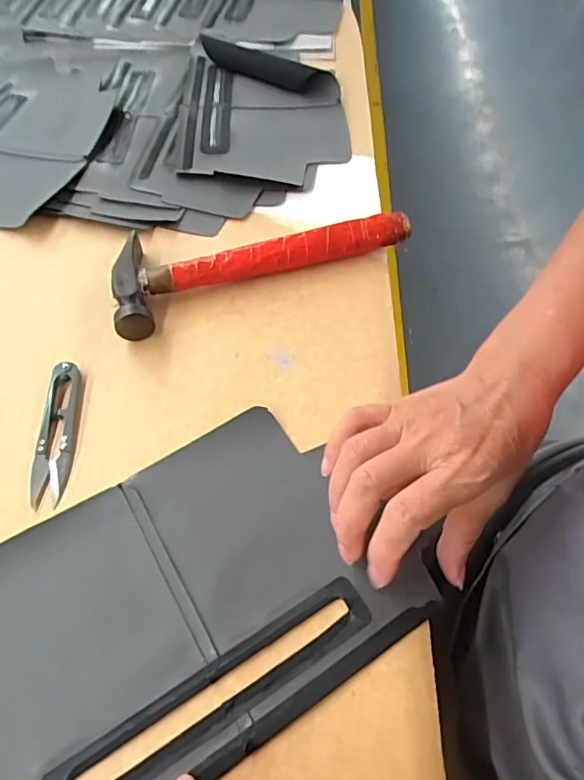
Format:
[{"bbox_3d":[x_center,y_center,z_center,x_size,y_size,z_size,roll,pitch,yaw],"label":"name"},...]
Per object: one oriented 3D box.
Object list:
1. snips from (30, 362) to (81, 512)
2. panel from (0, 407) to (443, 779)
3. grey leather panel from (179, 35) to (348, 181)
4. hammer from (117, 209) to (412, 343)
[{"bbox_3d":[-0.157,0.026,0.342,0.024,0.005,0.103,-4,57,-4],"label":"snips"},{"bbox_3d":[-0.075,0.122,0.282,0.262,0.008,0.161,-28,62,-18],"label":"panel"},{"bbox_3d":[-0.028,-0.300,0.546,0.166,0.028,0.237,0,57,-2],"label":"grey leather panel"},{"bbox_3d":[-0.031,-0.117,0.426,0.243,0.028,0.092,-19,59,-13],"label":"hammer"}]

